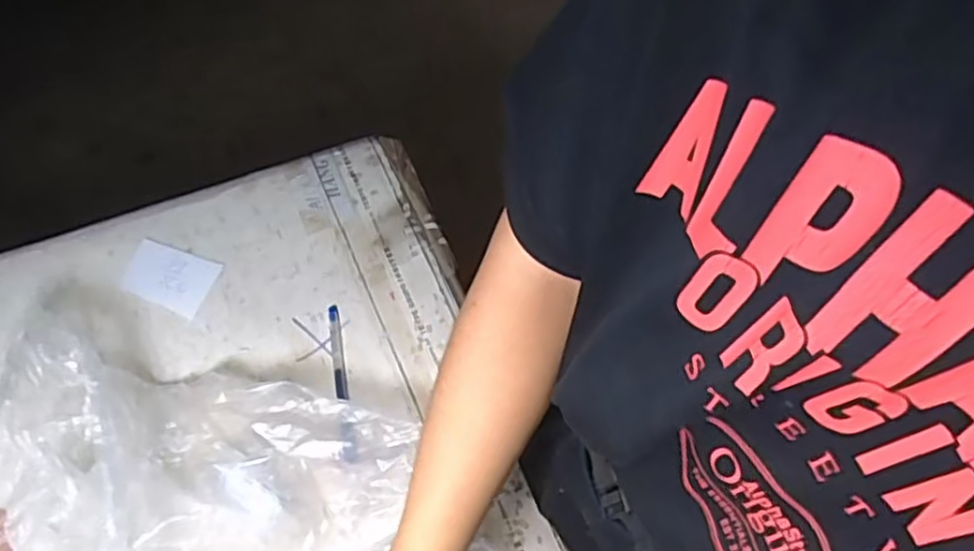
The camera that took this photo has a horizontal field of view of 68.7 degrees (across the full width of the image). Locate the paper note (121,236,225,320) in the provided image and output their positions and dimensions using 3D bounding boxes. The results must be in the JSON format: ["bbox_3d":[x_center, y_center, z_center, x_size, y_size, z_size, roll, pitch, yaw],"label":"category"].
[{"bbox_3d":[-0.290,0.000,0.651,0.080,0.004,0.055,19,66,9],"label":"paper note"}]

